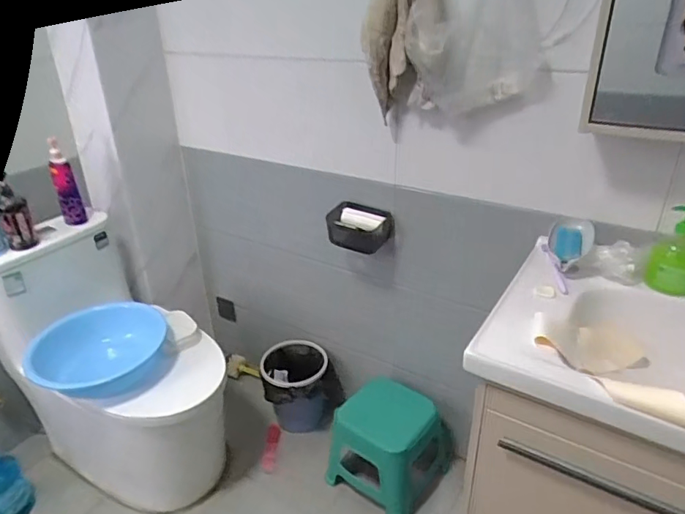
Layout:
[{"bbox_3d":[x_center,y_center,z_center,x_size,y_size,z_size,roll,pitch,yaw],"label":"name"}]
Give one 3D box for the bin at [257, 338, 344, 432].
[{"bbox_3d":[-0.130,0.413,1.619,0.242,0.210,0.202,-6,28,-8],"label":"bin"}]

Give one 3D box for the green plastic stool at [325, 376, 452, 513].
[{"bbox_3d":[0.137,0.518,1.407,0.283,0.281,0.255,-25,36,-37],"label":"green plastic stool"}]

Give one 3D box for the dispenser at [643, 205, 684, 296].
[{"bbox_3d":[0.603,-0.011,0.908,0.090,0.149,0.079,15,32,28],"label":"dispenser"}]

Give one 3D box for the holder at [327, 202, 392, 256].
[{"bbox_3d":[0.041,-0.072,1.312,0.172,0.095,0.121,6,29,13],"label":"holder"}]

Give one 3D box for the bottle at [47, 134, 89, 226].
[{"bbox_3d":[-0.733,-0.188,1.339,0.059,0.230,0.054,-16,31,-25],"label":"bottle"}]

